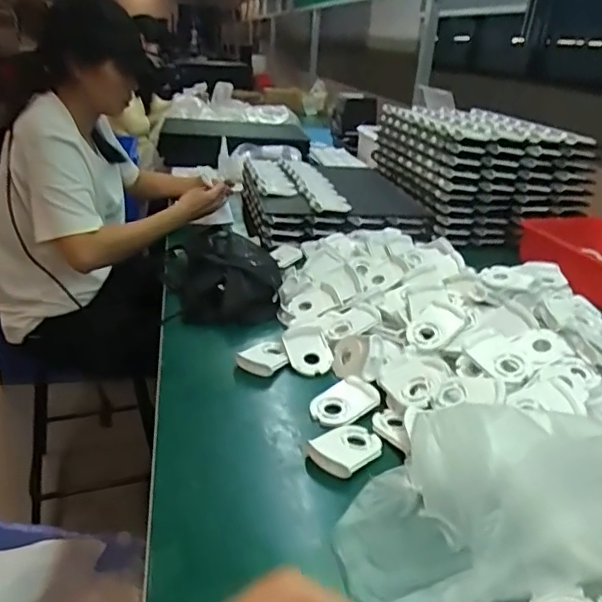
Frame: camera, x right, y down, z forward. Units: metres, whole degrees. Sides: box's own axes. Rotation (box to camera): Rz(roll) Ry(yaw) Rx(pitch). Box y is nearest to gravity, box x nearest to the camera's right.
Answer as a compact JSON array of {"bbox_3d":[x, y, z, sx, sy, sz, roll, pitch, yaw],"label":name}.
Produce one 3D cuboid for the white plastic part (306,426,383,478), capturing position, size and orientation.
[{"bbox_3d":[0.049,0.153,0.596,0.081,0.016,0.056,-20,34,-41],"label":"white plastic part"}]

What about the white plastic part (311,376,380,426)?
[{"bbox_3d":[0.050,0.117,0.663,0.059,0.013,0.083,25,33,38],"label":"white plastic part"}]

